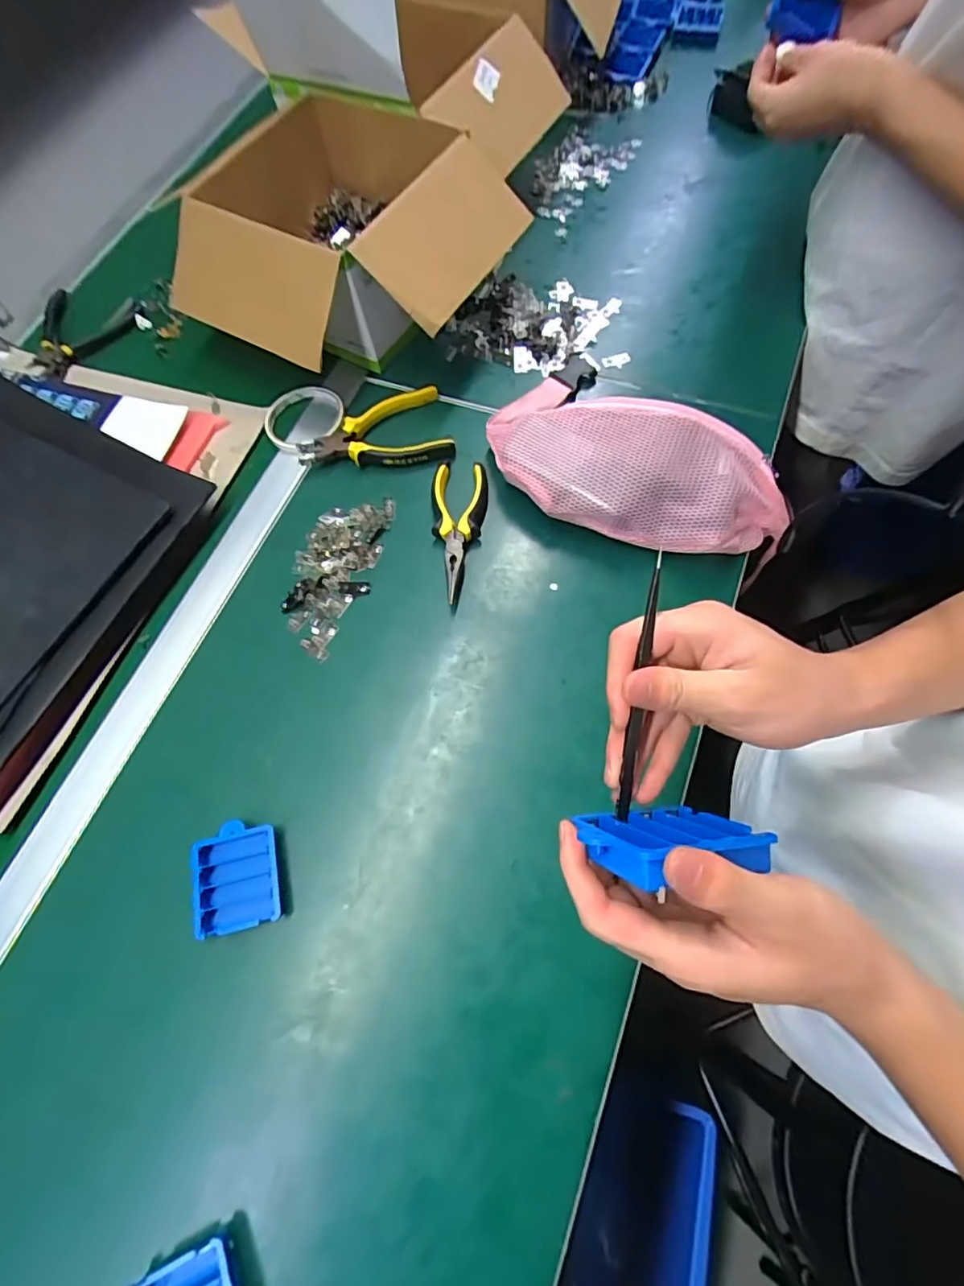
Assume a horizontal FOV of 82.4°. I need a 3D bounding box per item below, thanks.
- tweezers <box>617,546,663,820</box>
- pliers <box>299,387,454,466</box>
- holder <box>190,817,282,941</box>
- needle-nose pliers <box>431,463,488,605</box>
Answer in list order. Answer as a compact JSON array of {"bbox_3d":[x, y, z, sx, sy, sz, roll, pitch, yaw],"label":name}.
[{"bbox_3d":[0.076,0.022,0.265,0.006,0.006,0.133,6,96,4],"label":"tweezers"},{"bbox_3d":[-0.115,-0.219,0.589,0.159,0.020,0.092,-17,69,-5],"label":"pliers"},{"bbox_3d":[-0.191,0.182,0.433,0.063,0.021,0.077,-13,68,-3],"label":"holder"},{"bbox_3d":[-0.022,-0.113,0.542,0.055,0.021,0.149,-2,68,1],"label":"needle-nose pliers"}]

